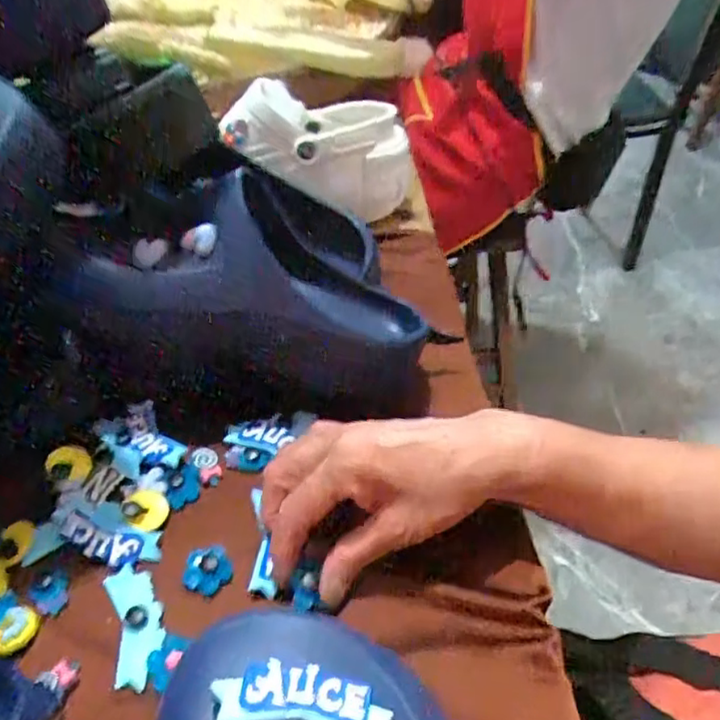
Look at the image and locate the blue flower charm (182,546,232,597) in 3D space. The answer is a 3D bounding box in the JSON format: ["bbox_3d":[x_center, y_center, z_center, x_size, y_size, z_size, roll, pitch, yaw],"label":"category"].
[{"bbox_3d":[-0.081,0.112,0.335,0.025,0.008,0.025,2,41,-1],"label":"blue flower charm"}]

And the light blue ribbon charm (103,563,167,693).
[{"bbox_3d":[-0.111,0.130,0.315,0.024,0.006,0.062,-13,43,-17],"label":"light blue ribbon charm"}]

